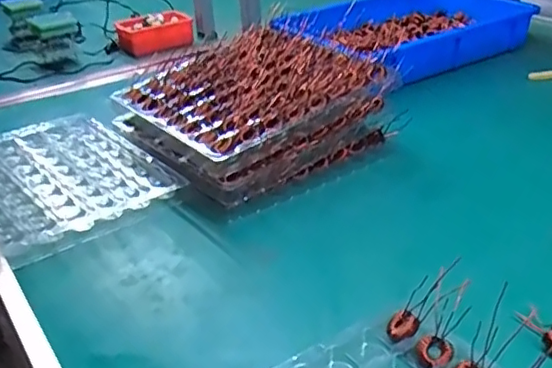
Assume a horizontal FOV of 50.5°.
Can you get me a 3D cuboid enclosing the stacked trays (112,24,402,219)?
[{"bbox_3d":[-0.039,-0.108,0.812,0.282,0.110,0.283,-23,34,-31],"label":"stacked trays"}]

